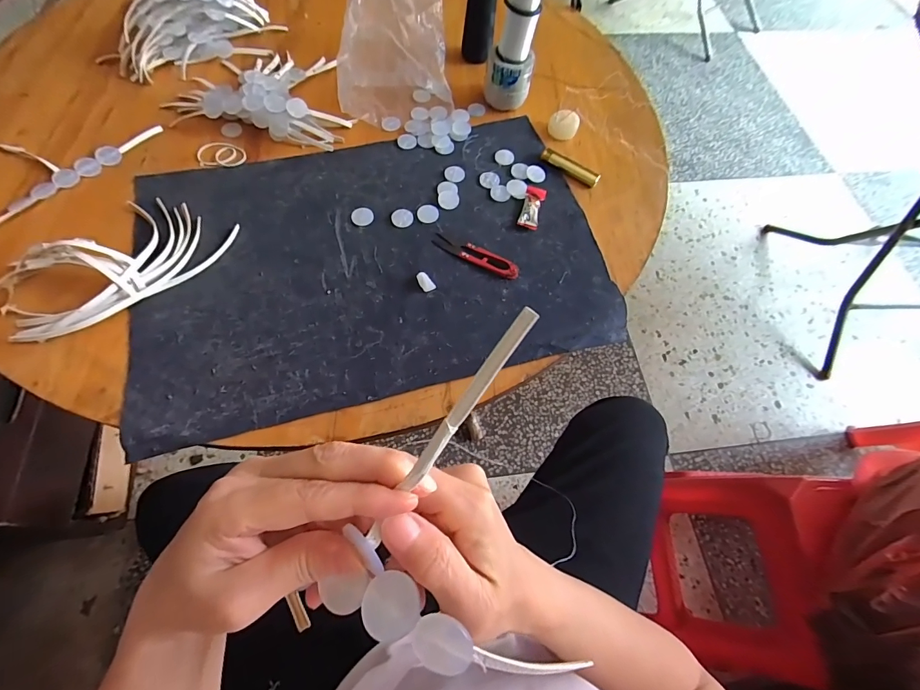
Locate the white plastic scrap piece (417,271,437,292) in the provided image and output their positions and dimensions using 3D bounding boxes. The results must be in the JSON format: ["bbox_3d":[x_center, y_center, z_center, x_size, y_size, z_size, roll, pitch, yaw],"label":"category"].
[{"bbox_3d":[-0.038,-0.069,0.432,0.015,0.007,0.025,-32,71,-16],"label":"white plastic scrap piece"}]

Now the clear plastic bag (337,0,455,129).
[{"bbox_3d":[-0.092,-0.414,0.549,0.145,0.080,0.207,-5,66,-5],"label":"clear plastic bag"}]

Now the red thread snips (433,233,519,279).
[{"bbox_3d":[0.018,-0.103,0.449,0.104,0.011,0.024,31,68,11],"label":"red thread snips"}]

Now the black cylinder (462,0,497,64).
[{"bbox_3d":[0.027,-0.473,0.572,0.045,0.110,0.038,2,65,-2],"label":"black cylinder"}]

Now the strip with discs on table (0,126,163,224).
[{"bbox_3d":[-0.505,-0.227,0.475,0.153,0.008,0.229,32,68,12],"label":"strip with discs on table"}]

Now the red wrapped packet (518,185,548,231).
[{"bbox_3d":[0.089,-0.170,0.487,0.025,0.007,0.064,16,65,4],"label":"red wrapped packet"}]

